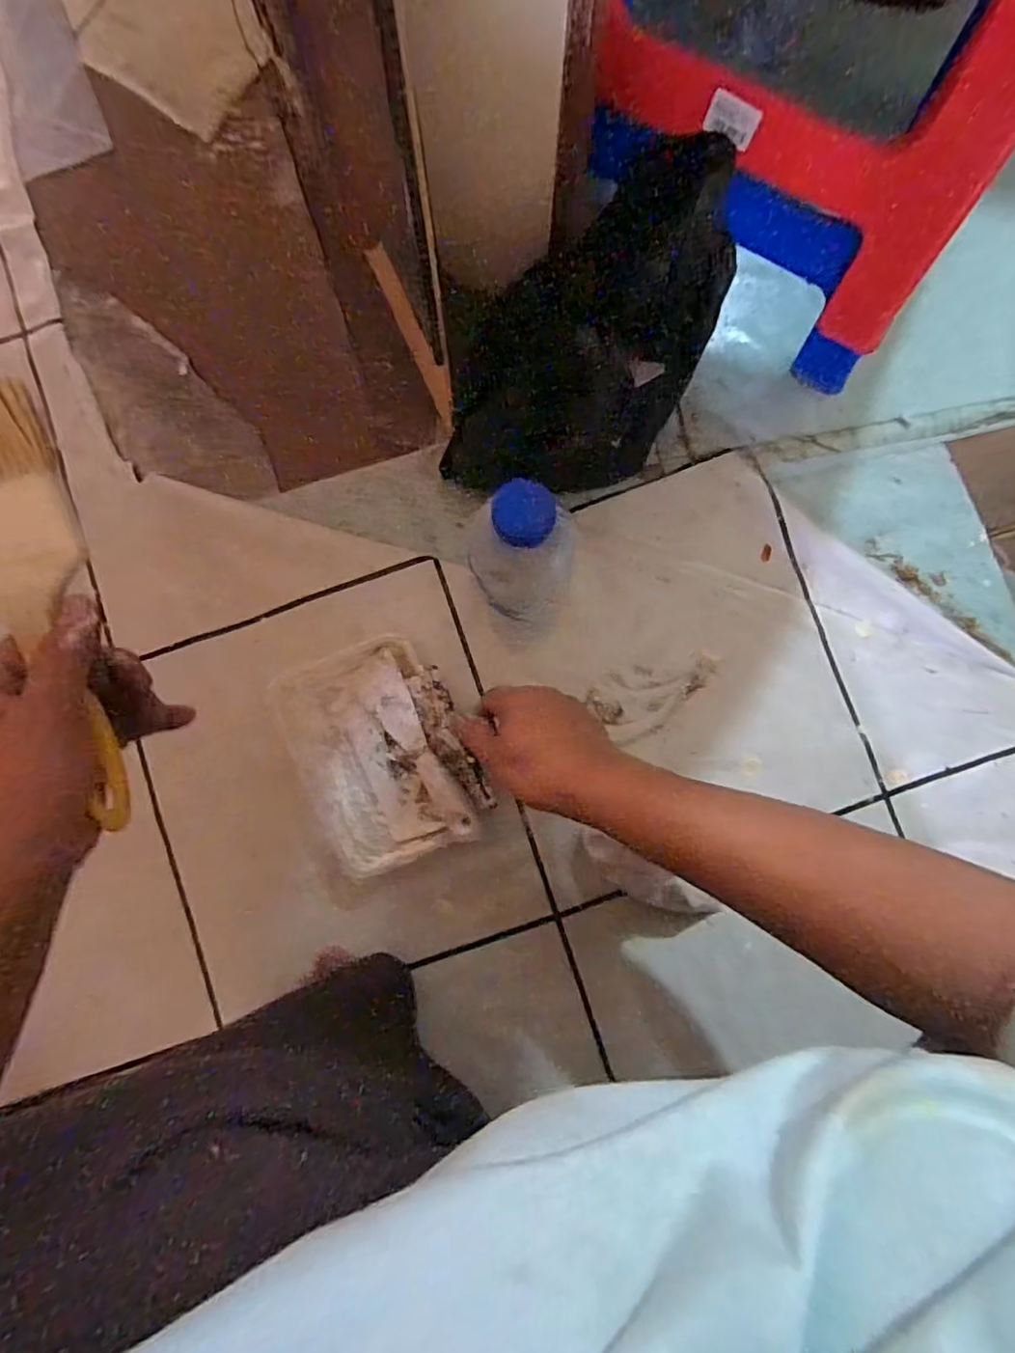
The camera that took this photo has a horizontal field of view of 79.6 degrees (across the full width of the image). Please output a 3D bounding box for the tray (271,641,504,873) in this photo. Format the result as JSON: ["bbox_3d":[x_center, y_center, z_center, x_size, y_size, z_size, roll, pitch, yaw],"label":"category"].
[{"bbox_3d":[-0.099,0.061,0.483,0.133,0.048,0.169,-24,85,-1],"label":"tray"}]

